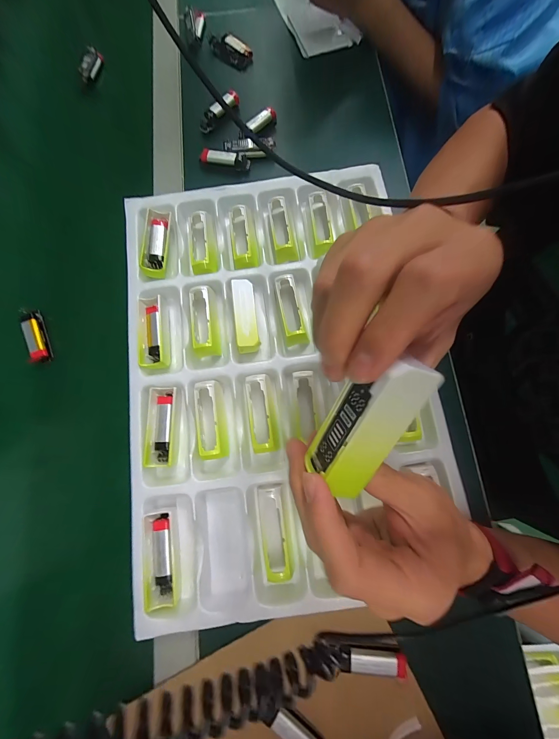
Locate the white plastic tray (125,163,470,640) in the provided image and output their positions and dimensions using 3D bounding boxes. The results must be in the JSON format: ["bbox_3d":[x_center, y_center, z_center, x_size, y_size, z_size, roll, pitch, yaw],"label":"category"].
[{"bbox_3d":[-0.003,-0.005,0.304,0.315,0.032,0.450,-8,77,-1],"label":"white plastic tray"}]

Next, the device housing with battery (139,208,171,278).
[{"bbox_3d":[-0.147,-0.151,0.330,0.027,0.017,0.083,1,77,1],"label":"device housing with battery"}]

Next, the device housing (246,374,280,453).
[{"bbox_3d":[-0.018,0.045,0.290,0.027,0.022,0.078,-9,77,-1],"label":"device housing"}]

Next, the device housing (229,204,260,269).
[{"bbox_3d":[-0.044,-0.157,0.324,0.028,0.019,0.080,-10,77,-1],"label":"device housing"}]

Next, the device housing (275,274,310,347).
[{"bbox_3d":[0.012,-0.069,0.312,0.025,0.025,0.078,-13,77,-2],"label":"device housing"}]

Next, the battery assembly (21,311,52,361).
[{"bbox_3d":[-0.285,-0.040,0.324,0.019,0.013,0.063,-21,78,-4],"label":"battery assembly"}]

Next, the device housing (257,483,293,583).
[{"bbox_3d":[-0.006,0.155,0.268,0.026,0.027,0.081,-8,77,-1],"label":"device housing"}]

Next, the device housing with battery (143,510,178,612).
[{"bbox_3d":[-0.112,0.178,0.264,0.027,0.020,0.078,-9,77,-1],"label":"device housing with battery"}]

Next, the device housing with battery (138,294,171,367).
[{"bbox_3d":[-0.143,-0.043,0.309,0.029,0.014,0.081,-8,77,-1],"label":"device housing with battery"}]

